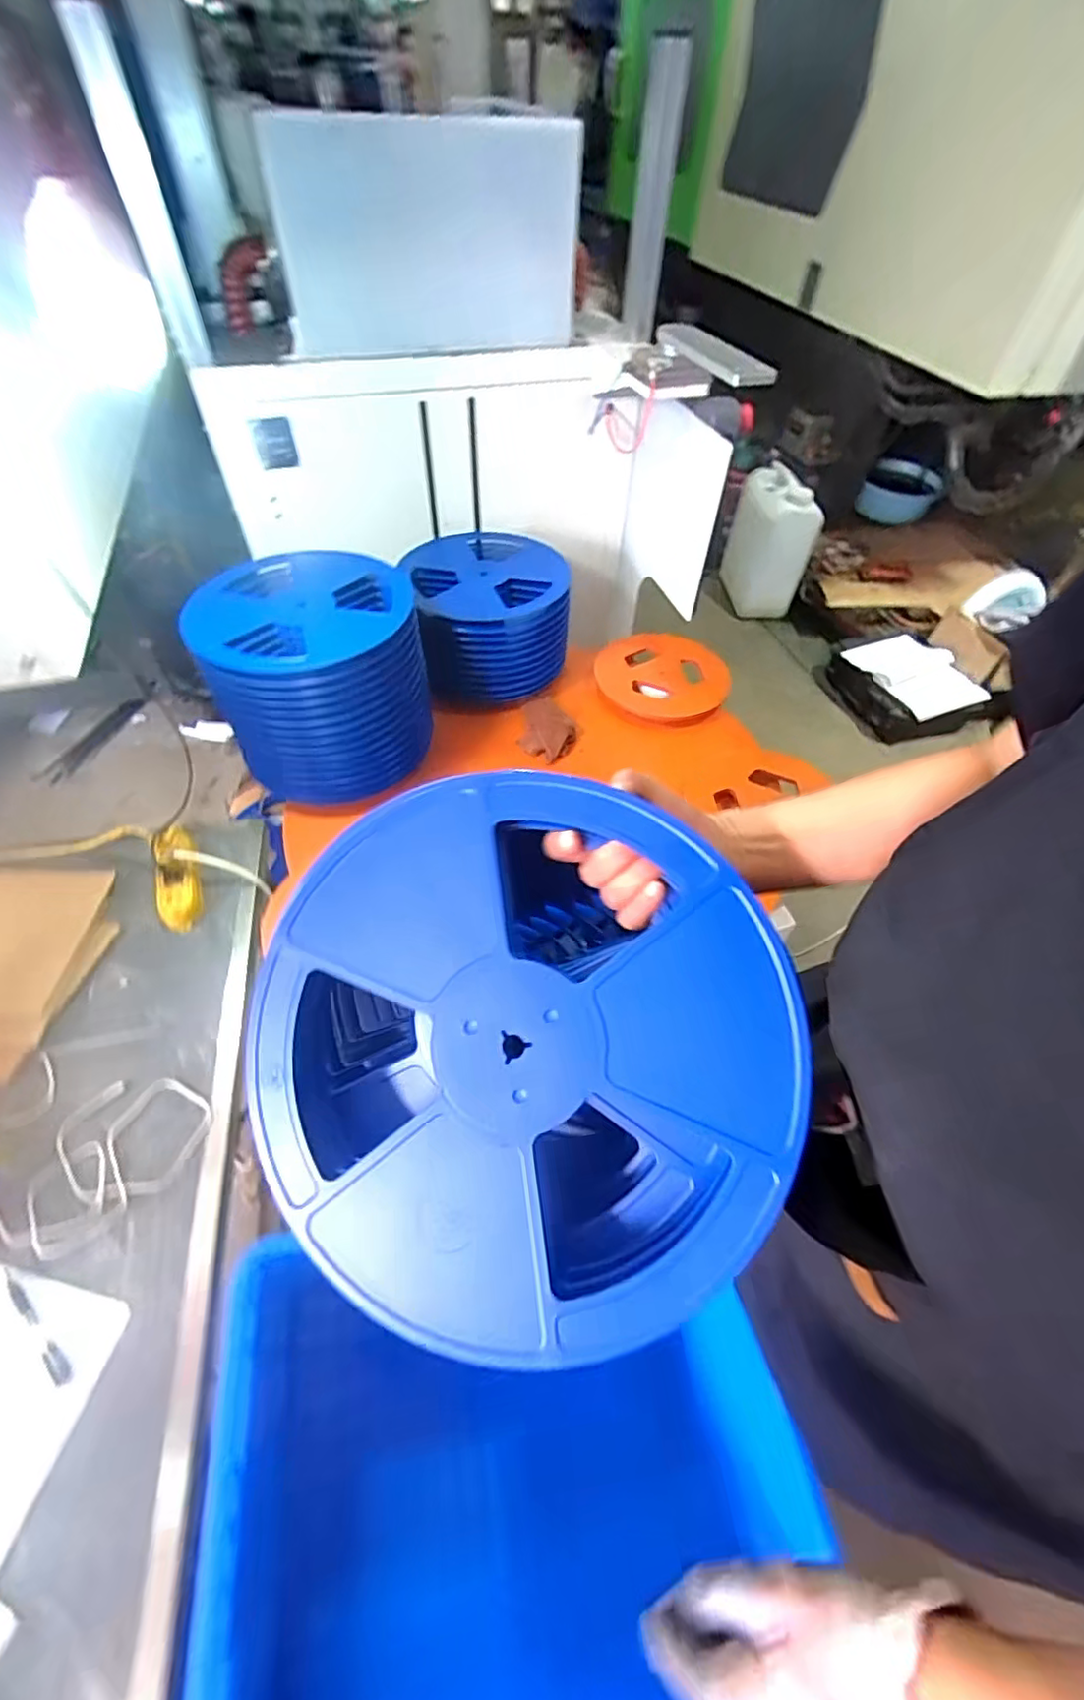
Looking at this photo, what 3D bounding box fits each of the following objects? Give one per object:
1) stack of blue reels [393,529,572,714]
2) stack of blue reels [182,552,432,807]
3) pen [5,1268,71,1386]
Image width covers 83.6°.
[{"bbox_3d":[-0.103,-0.456,1.184,0.285,0.182,0.305,-13,54,-13],"label":"stack of blue reels"},{"bbox_3d":[-0.350,-0.285,0.991,0.302,0.258,0.314,-10,54,-11],"label":"stack of blue reels"},{"bbox_3d":[-0.535,0.502,0.640,0.141,0.010,0.012,35,59,22],"label":"pen"}]

